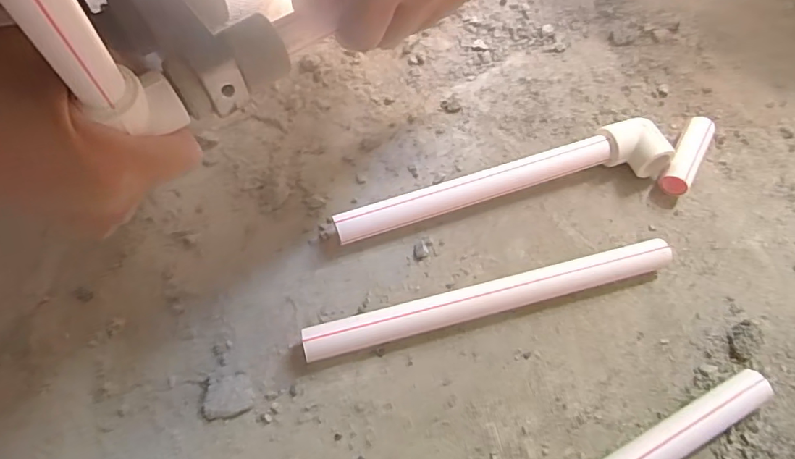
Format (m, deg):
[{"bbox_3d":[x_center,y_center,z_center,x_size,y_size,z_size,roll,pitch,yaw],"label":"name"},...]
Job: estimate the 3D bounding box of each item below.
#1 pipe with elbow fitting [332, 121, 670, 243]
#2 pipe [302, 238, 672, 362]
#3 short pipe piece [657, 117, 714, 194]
[{"bbox_3d":[0.075,-0.032,0.370,0.239,0.031,0.036,-15,66,-11],"label":"pipe with elbow fitting"},{"bbox_3d":[0.064,0.041,0.342,0.248,0.017,0.022,-14,66,-10],"label":"pipe"},{"bbox_3d":[0.216,-0.056,0.396,0.020,0.021,0.070,34,66,12],"label":"short pipe piece"}]

